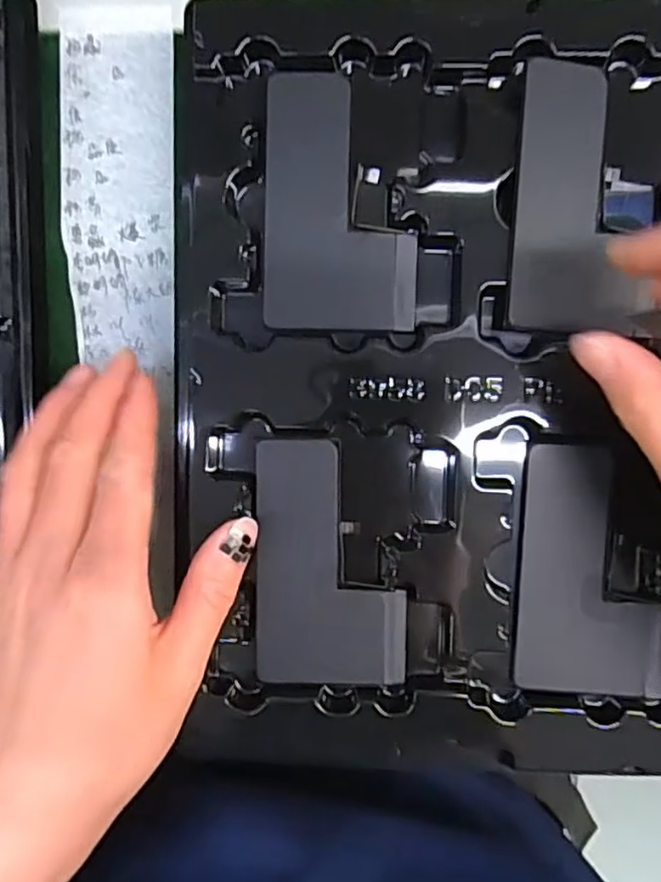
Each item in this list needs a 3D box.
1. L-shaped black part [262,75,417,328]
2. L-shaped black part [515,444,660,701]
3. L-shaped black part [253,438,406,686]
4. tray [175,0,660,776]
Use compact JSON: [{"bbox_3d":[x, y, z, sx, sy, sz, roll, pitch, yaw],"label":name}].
[{"bbox_3d":[0.004,-0.090,0.252,0.057,0.004,0.095,1,93,1],"label":"L-shaped black part"},{"bbox_3d":[0.103,0.050,0.253,0.057,0.005,0.094,3,93,1],"label":"L-shaped black part"},{"bbox_3d":[0.000,0.047,0.258,0.057,0.006,0.095,-1,93,1],"label":"L-shaped black part"},{"bbox_3d":[0.047,-0.020,0.250,0.205,0.021,0.282,0,94,0],"label":"tray"}]

